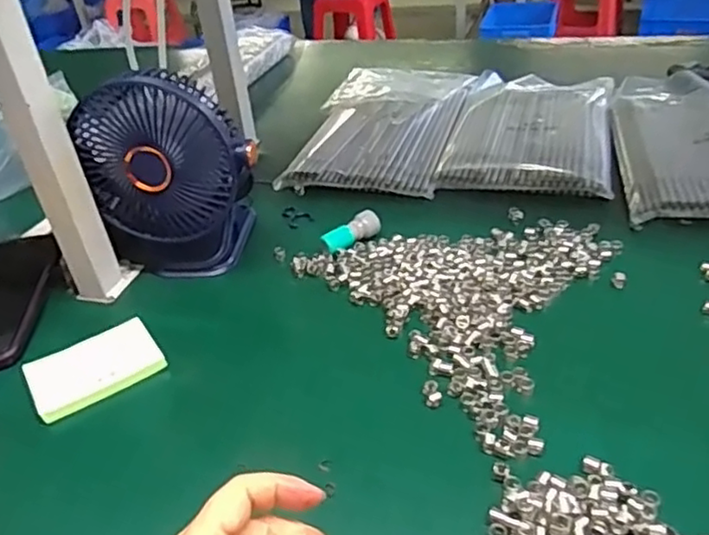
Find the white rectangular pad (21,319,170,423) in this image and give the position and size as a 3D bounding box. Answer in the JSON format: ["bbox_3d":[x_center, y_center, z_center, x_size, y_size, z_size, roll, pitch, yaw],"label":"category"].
[{"bbox_3d":[-0.203,0.079,0.515,0.094,0.018,0.060,-25,37,-25],"label":"white rectangular pad"}]

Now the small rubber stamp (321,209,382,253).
[{"bbox_3d":[-0.001,-0.034,0.630,0.060,0.020,0.020,-25,37,-24],"label":"small rubber stamp"}]

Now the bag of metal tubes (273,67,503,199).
[{"bbox_3d":[0.043,-0.194,0.846,0.197,0.035,0.339,7,36,21],"label":"bag of metal tubes"}]

